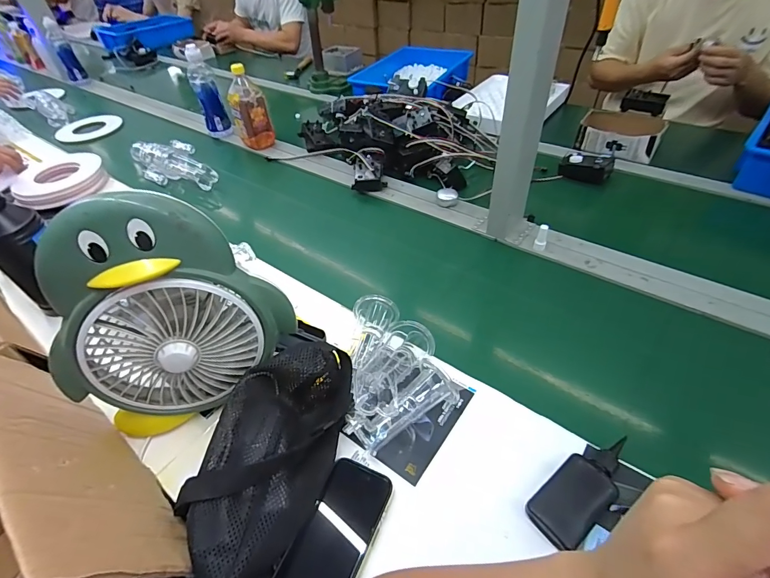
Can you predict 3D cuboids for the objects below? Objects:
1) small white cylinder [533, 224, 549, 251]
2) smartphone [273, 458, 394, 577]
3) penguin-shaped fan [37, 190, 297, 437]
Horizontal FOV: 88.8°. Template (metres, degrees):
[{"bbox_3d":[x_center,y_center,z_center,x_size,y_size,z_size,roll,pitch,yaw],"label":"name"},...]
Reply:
[{"bbox_3d":[0.288,-0.096,0.719,0.020,0.048,0.017,14,48,18],"label":"small white cylinder"},{"bbox_3d":[-0.053,0.260,0.409,0.077,0.010,0.151,17,58,30],"label":"smartphone"},{"bbox_3d":[-0.242,0.035,0.445,0.250,0.271,0.088,-19,47,-14],"label":"penguin-shaped fan"}]

